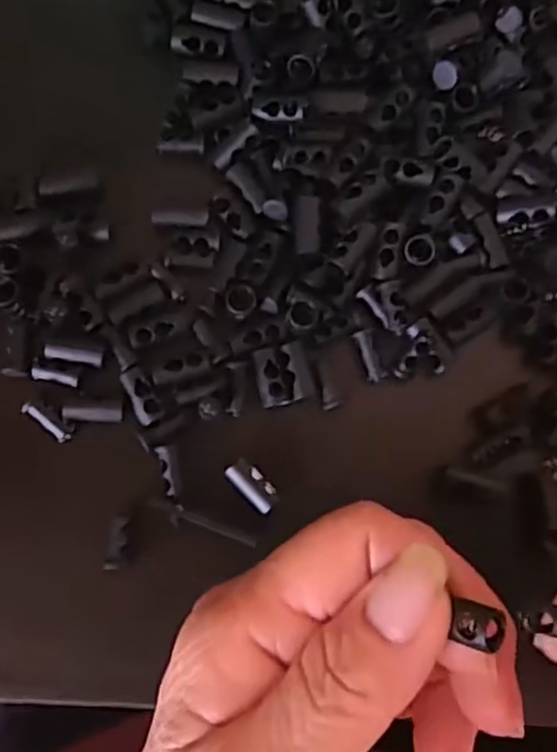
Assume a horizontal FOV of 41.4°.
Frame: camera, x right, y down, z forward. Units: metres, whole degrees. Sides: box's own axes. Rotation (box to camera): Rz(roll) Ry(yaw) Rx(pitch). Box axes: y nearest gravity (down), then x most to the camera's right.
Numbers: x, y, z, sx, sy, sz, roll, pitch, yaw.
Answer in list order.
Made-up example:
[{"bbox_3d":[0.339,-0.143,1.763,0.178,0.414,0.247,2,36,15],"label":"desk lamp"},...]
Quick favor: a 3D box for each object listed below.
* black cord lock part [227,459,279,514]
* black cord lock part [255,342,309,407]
[{"bbox_3d":[-0.008,0.033,0.226,0.009,0.005,0.018,-43,88,-10],"label":"black cord lock part"},{"bbox_3d":[0.001,0.000,0.230,0.014,0.004,0.018,-13,83,-8],"label":"black cord lock part"}]

